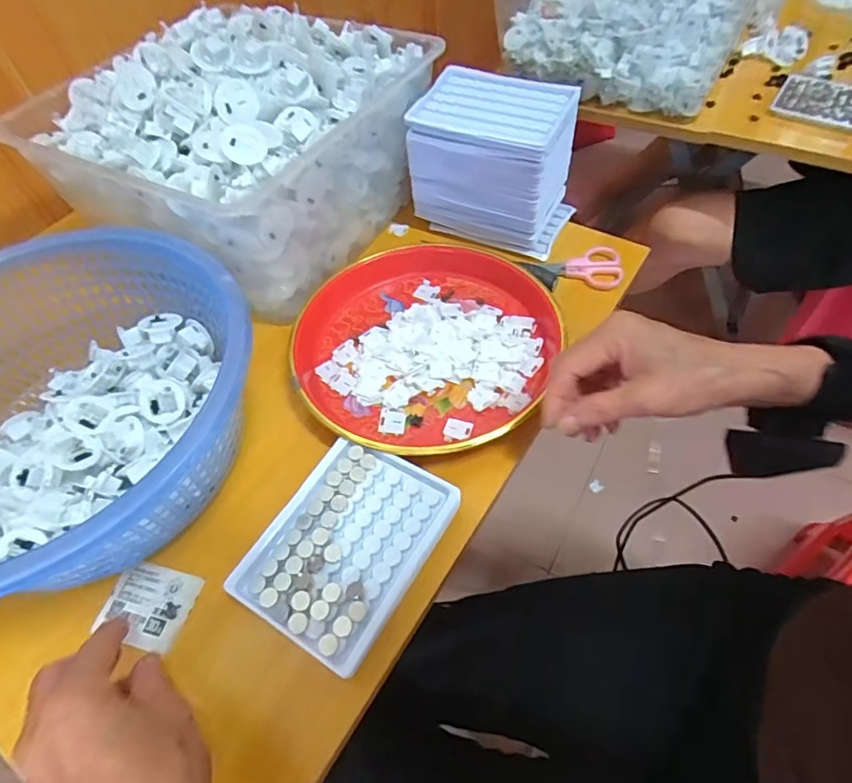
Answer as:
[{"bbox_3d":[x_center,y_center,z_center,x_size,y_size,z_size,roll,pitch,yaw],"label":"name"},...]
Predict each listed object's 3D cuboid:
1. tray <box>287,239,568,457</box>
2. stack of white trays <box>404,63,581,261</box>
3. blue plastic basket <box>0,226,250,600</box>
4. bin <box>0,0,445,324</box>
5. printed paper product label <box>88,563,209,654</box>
[{"bbox_3d":[-0.003,-0.043,0.444,0.206,0.029,0.220,-2,55,3],"label":"tray"},{"bbox_3d":[0.068,-0.220,0.510,0.144,0.117,0.099,18,58,16],"label":"stack of white trays"},{"bbox_3d":[-0.258,0.013,0.364,0.246,0.091,0.266,-2,55,3],"label":"blue plastic basket"},{"bbox_3d":[-0.179,-0.246,0.507,0.282,0.159,0.288,24,60,19],"label":"bin"},{"bbox_3d":[-0.182,0.139,0.344,0.060,0.005,0.048,12,56,12],"label":"printed paper product label"}]

